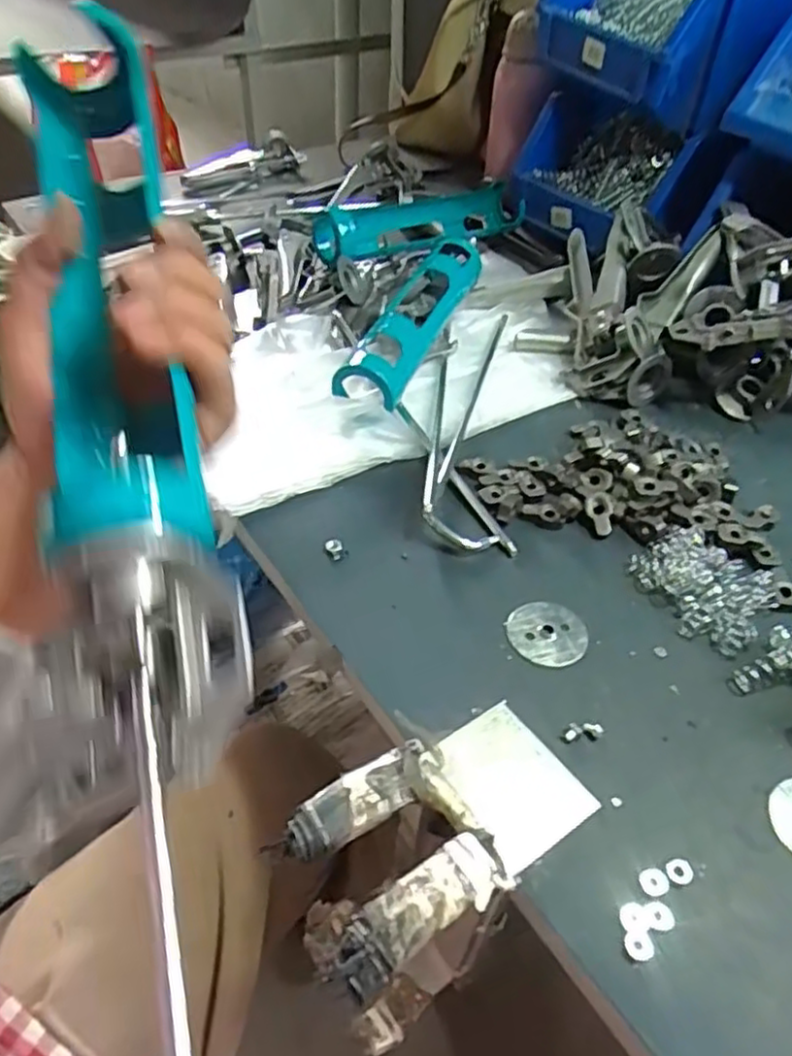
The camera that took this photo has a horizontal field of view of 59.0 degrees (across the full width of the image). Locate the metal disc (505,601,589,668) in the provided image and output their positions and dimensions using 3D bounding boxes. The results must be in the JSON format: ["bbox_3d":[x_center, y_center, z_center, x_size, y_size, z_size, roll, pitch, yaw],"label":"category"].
[{"bbox_3d":[0.090,0.061,0.417,0.047,0.004,0.046,2,44,-2],"label":"metal disc"}]

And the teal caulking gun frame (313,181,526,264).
[{"bbox_3d":[0.028,-0.322,0.725,0.251,0.044,0.078,-30,53,-30],"label":"teal caulking gun frame"}]

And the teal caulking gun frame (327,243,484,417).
[{"bbox_3d":[0.016,-0.181,0.619,0.055,0.051,0.251,17,46,13],"label":"teal caulking gun frame"}]

